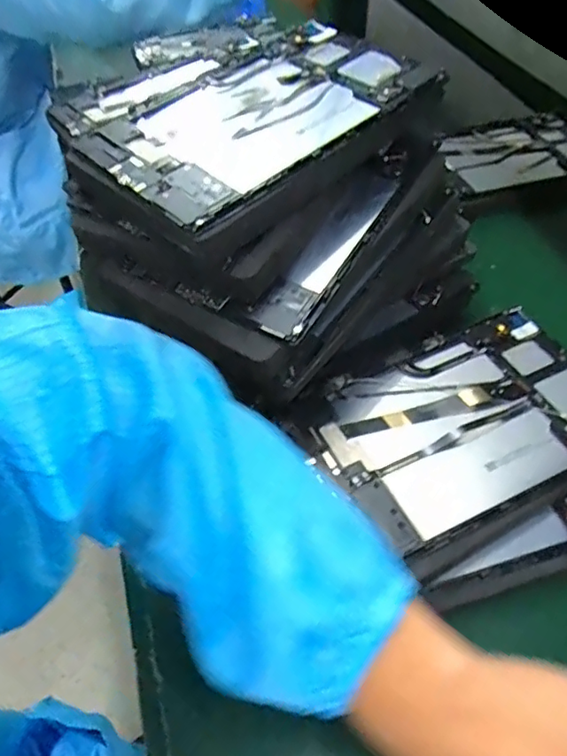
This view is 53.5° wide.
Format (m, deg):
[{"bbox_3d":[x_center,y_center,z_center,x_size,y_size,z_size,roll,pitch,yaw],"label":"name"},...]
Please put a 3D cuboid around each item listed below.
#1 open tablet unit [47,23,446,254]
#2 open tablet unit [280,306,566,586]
[{"bbox_3d":[-0.030,-0.200,0.418,0.238,0.019,0.198,-38,60,-20],"label":"open tablet unit"},{"bbox_3d":[0.136,0.036,0.423,0.221,0.017,0.153,-23,53,-17],"label":"open tablet unit"}]

